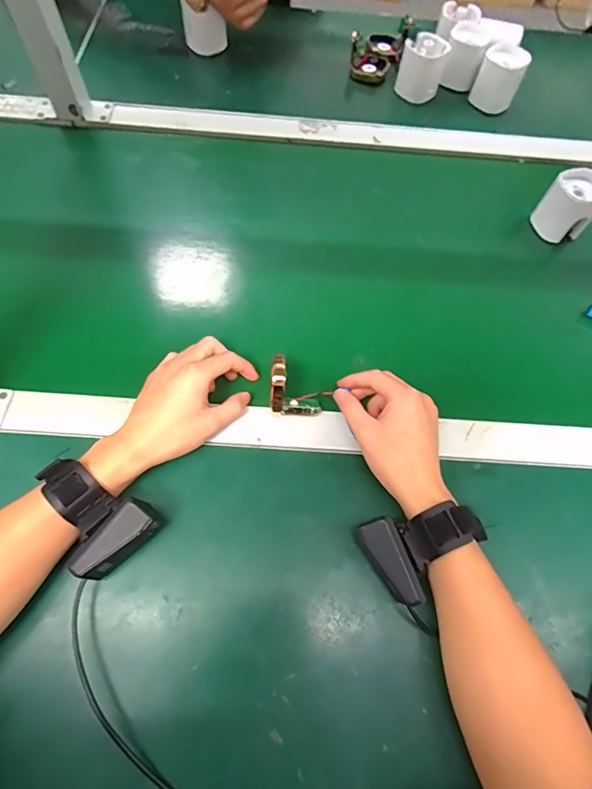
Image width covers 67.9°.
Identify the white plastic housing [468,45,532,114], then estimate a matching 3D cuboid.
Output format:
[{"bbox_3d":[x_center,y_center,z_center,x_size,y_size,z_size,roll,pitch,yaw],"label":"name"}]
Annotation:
[{"bbox_3d":[0.294,-0.456,0.639,0.061,0.068,0.048,23,66,7],"label":"white plastic housing"}]

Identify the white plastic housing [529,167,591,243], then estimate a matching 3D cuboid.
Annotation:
[{"bbox_3d":[0.334,-0.228,0.539,0.062,0.065,0.060,41,68,15],"label":"white plastic housing"}]

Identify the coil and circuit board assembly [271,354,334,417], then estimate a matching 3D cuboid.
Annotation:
[{"bbox_3d":[0.003,-0.009,0.416,0.055,0.047,0.050,0,64,-4],"label":"coil and circuit board assembly"}]

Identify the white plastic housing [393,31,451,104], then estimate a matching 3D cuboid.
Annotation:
[{"bbox_3d":[0.183,-0.477,0.646,0.063,0.068,0.048,16,65,4],"label":"white plastic housing"}]

